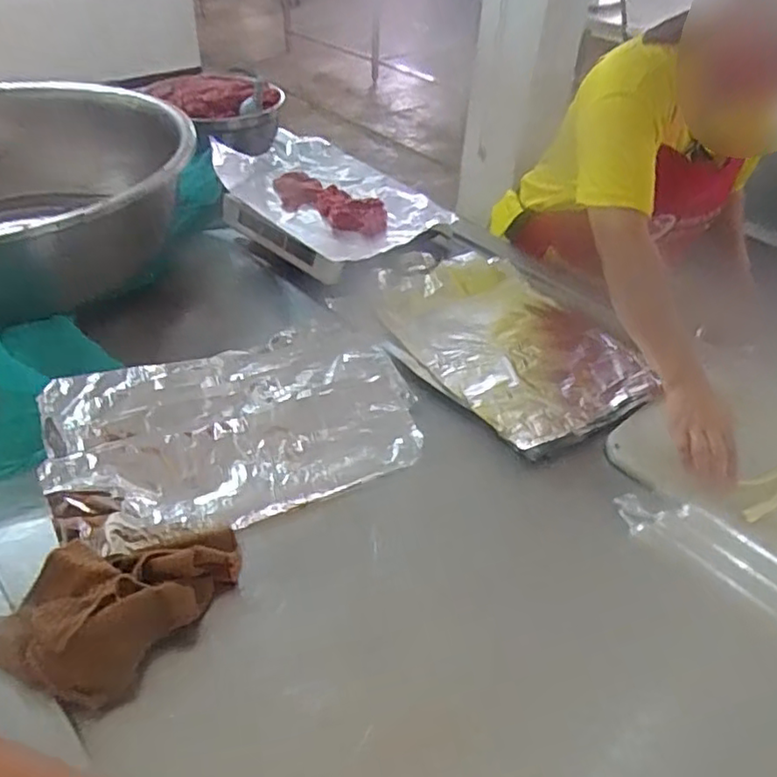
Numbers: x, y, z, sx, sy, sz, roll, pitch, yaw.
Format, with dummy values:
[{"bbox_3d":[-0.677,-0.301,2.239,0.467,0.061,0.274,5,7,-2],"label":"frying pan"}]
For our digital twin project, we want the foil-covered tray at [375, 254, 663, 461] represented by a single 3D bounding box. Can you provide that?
[{"bbox_3d":[0.172,-0.091,1.026,0.344,0.035,0.477,-23,48,-27],"label":"foil-covered tray"}]

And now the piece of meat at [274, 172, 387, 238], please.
[{"bbox_3d":[-0.117,-0.331,1.158,0.241,0.053,0.105,29,47,25],"label":"piece of meat"}]

